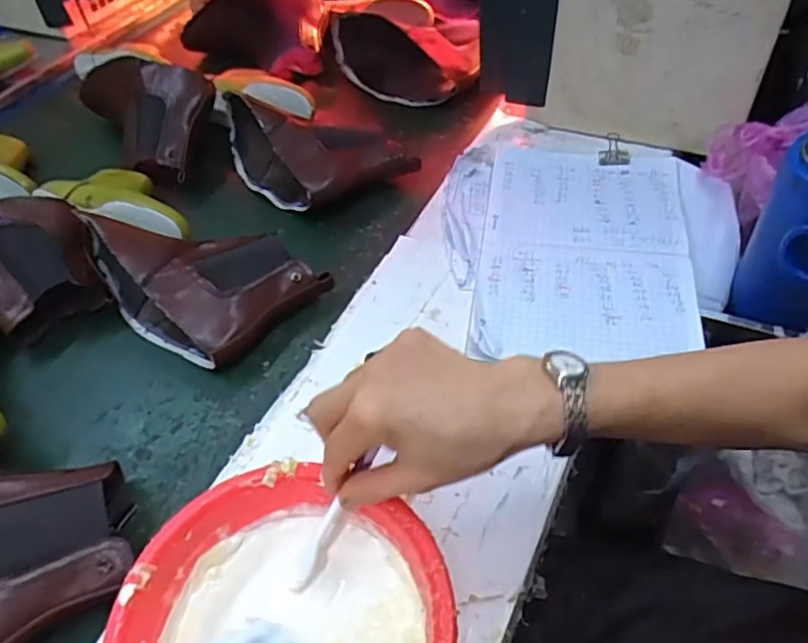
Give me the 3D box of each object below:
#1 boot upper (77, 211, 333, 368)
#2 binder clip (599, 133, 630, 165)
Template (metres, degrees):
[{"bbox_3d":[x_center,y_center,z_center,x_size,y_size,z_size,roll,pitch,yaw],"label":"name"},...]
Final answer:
[{"bbox_3d":[-0.203,-0.058,0.632,0.176,0.092,0.202,-33,54,-25],"label":"boot upper"},{"bbox_3d":[0.247,-0.200,0.718,0.035,0.019,0.052,8,48,10],"label":"binder clip"}]

